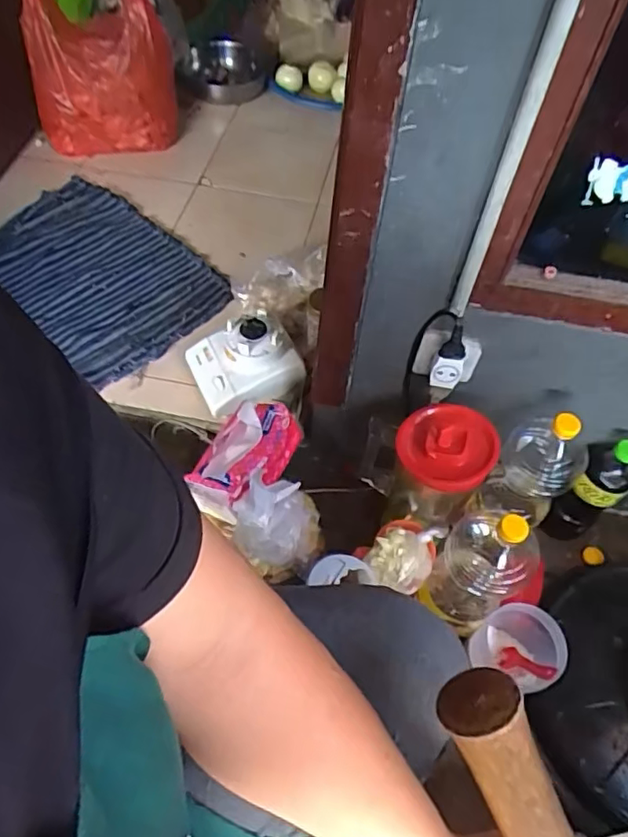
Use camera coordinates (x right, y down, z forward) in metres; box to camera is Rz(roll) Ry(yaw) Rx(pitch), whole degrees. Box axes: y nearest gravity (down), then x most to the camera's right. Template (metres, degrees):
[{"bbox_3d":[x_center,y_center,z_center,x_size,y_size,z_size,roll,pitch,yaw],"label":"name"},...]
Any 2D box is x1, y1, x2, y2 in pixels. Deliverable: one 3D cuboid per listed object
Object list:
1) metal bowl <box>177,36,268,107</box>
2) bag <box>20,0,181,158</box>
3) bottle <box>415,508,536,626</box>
[{"bbox_3d":[-0.216,-0.838,1.421,0.201,0.070,0.201,4,55,-1],"label":"metal bowl"},{"bbox_3d":[-0.444,-0.732,1.241,0.285,0.287,0.117,-6,56,-9],"label":"bag"},{"bbox_3d":[0.207,0.191,0.748,0.101,0.265,0.087,39,61,20],"label":"bottle"}]

